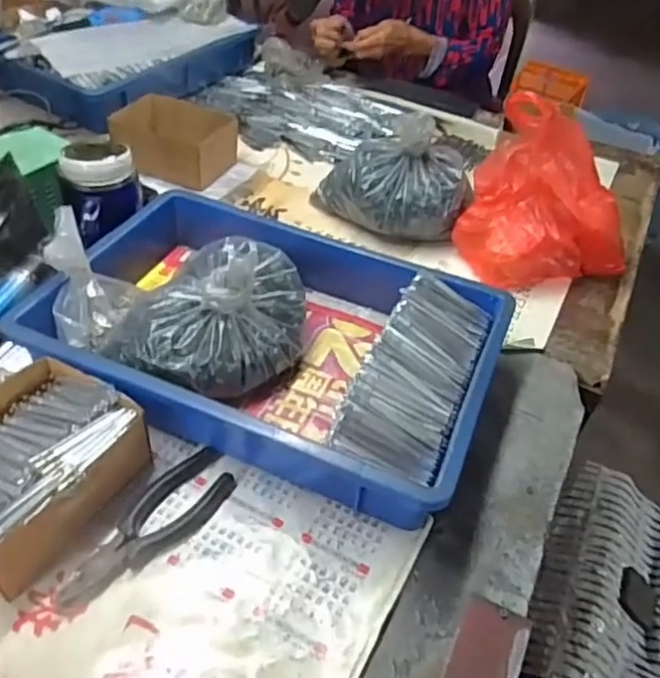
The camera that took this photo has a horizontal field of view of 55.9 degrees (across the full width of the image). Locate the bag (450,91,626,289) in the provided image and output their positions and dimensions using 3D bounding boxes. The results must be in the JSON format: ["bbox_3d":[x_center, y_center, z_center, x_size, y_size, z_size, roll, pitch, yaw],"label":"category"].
[{"bbox_3d":[0.273,-0.167,0.771,0.209,0.162,0.175,26,47,19],"label":"bag"}]

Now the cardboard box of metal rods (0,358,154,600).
[{"bbox_3d":[-0.250,0.106,0.515,0.139,0.069,0.167,22,46,15],"label":"cardboard box of metal rods"}]

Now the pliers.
[{"bbox_3d":[-0.150,0.150,0.516,0.060,0.012,0.166,32,49,24],"label":"pliers"}]

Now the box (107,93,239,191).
[{"bbox_3d":[-0.227,-0.297,0.907,0.161,0.079,0.120,15,44,9],"label":"box"}]

